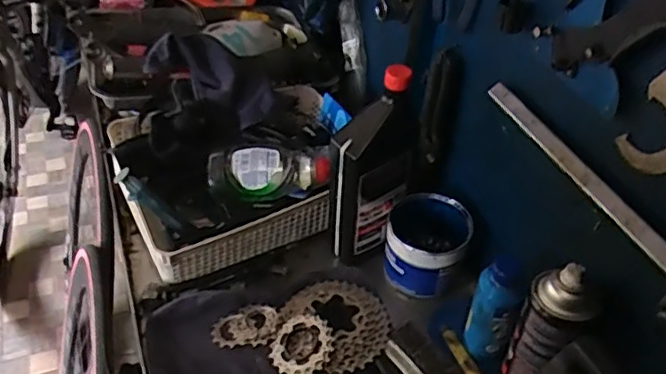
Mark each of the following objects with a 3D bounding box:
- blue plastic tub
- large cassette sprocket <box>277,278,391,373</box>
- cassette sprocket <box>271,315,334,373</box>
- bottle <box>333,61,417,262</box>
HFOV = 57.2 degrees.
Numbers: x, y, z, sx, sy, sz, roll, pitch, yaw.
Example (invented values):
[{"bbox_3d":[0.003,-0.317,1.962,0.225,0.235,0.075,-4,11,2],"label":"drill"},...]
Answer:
[{"bbox_3d":[0.115,0.074,0.769,0.099,0.088,0.104,3,40,-2],"label":"blue plastic tub"},{"bbox_3d":[0.012,0.154,0.724,0.117,0.018,0.124,-25,49,-31],"label":"large cassette sprocket"},{"bbox_3d":[-0.034,0.178,0.685,0.070,0.008,0.070,-7,50,8],"label":"cassette sprocket"},{"bbox_3d":[0.048,-0.021,0.742,0.061,0.245,0.098,34,48,30],"label":"bottle"}]

